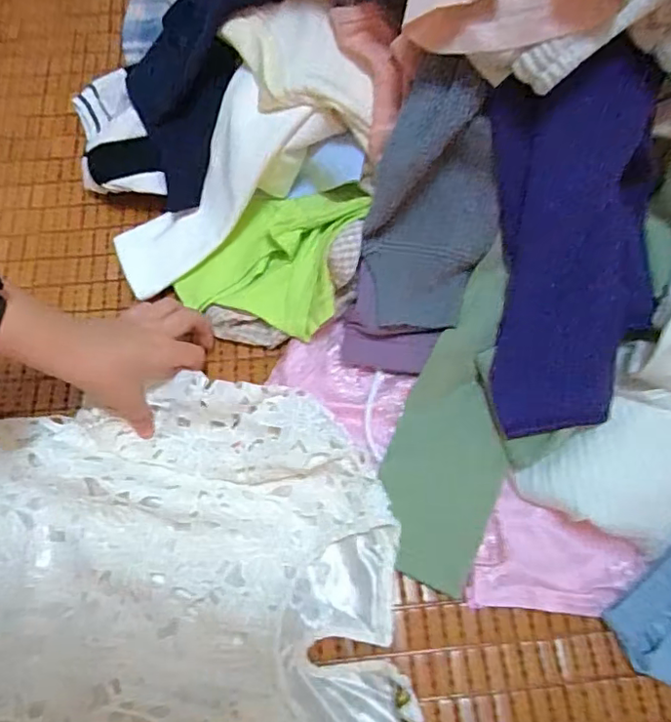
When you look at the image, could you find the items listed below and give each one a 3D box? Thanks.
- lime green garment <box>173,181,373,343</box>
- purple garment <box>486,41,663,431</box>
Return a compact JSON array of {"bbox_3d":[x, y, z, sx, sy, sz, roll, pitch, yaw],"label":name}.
[{"bbox_3d":[-0.060,-0.101,0.522,0.151,0.062,0.134,18,69,5],"label":"lime green garment"},{"bbox_3d":[0.181,-0.085,0.441,0.128,0.055,0.286,-1,104,-2],"label":"purple garment"}]

